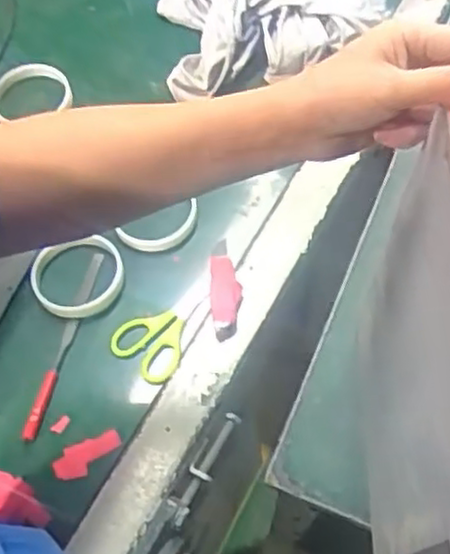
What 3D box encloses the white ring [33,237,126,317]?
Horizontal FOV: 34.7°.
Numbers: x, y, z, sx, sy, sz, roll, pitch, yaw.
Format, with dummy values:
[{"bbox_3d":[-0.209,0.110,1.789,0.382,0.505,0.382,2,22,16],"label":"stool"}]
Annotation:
[{"bbox_3d":[-0.135,0.000,0.663,0.083,0.022,0.074,-12,64,-3],"label":"white ring"}]

